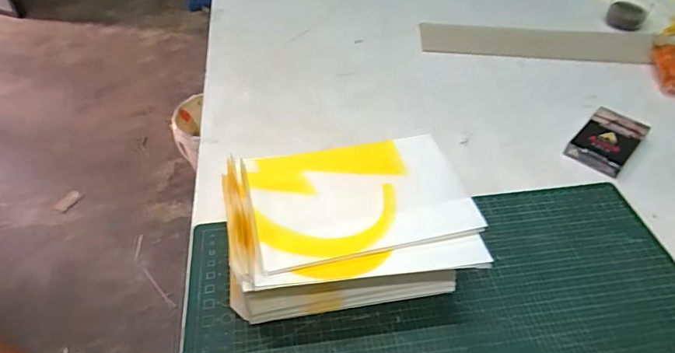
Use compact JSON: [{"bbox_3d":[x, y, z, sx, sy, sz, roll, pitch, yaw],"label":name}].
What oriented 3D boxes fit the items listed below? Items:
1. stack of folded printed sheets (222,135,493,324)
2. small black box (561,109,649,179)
[{"bbox_3d":[0.007,0.046,0.409,0.200,0.084,0.143,-5,46,-6],"label":"stack of folded printed sheets"},{"bbox_3d":[0.313,-0.042,0.540,0.059,0.019,0.096,34,54,28],"label":"small black box"}]

